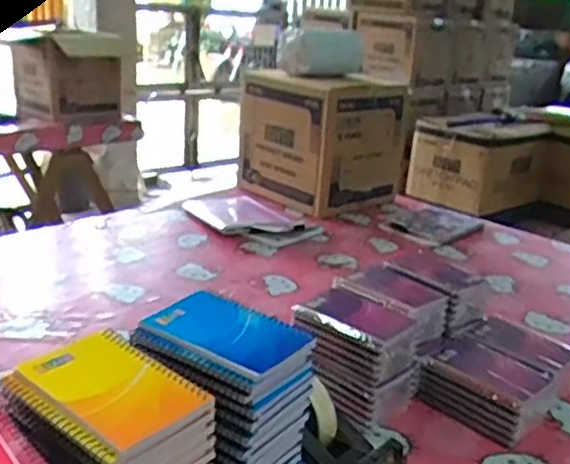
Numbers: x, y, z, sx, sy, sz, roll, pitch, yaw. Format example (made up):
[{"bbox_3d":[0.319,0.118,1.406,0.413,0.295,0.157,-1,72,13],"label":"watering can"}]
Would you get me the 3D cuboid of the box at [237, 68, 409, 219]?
[{"bbox_3d":[0.083,-0.233,1.631,0.275,0.307,0.314,-13,26,-39],"label":"box"}]

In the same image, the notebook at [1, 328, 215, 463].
[{"bbox_3d":[-0.130,0.114,0.480,0.128,0.014,0.091,20,25,37],"label":"notebook"}]

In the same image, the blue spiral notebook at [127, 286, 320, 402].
[{"bbox_3d":[-0.051,0.088,0.560,0.132,0.018,0.089,16,23,30],"label":"blue spiral notebook"}]

